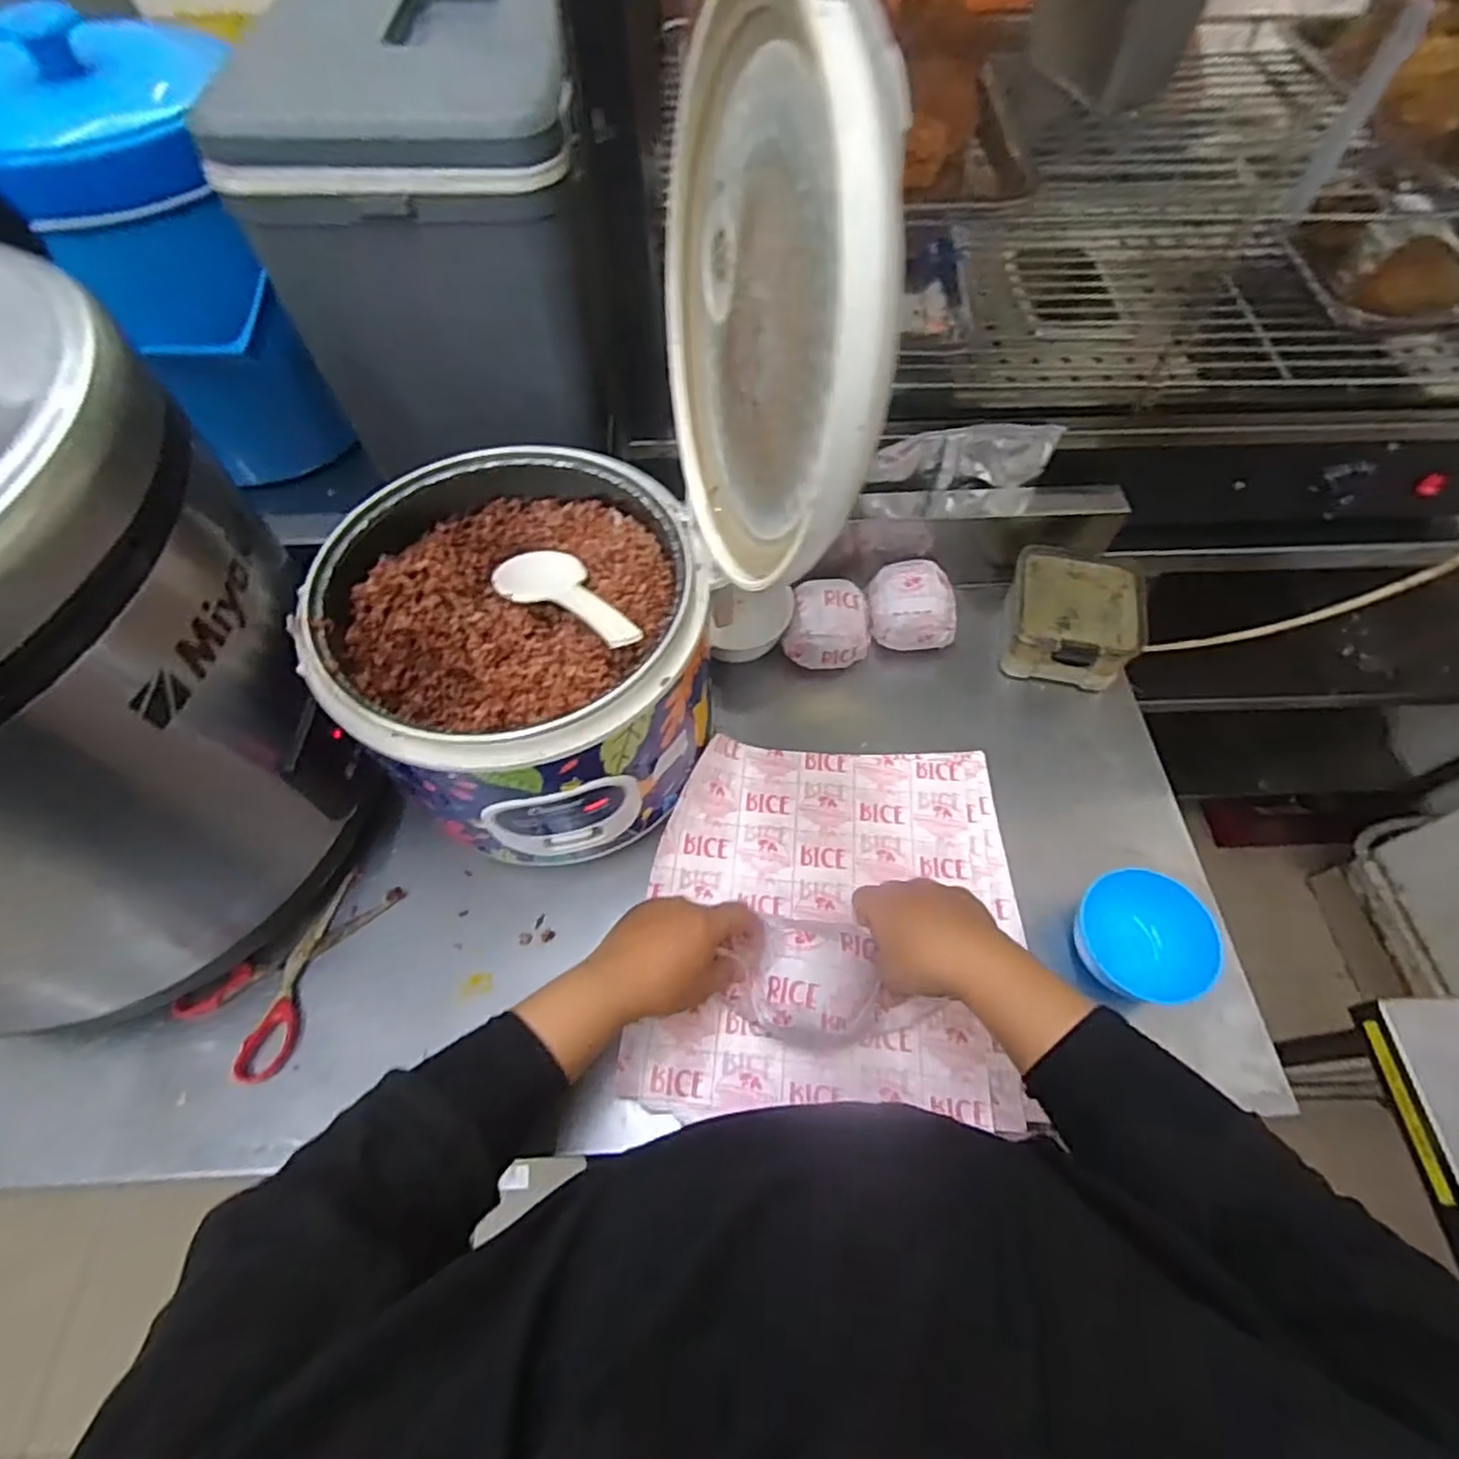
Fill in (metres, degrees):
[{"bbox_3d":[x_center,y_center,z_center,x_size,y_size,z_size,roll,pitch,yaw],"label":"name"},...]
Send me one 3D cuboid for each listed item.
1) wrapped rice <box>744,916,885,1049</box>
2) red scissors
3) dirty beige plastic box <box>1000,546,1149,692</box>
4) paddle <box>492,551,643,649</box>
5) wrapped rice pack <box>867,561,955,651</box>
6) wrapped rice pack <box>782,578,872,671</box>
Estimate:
[{"bbox_3d":[0.059,0.174,0.489,0.088,0.039,0.075,4,60,3],"label":"wrapped rice"},{"bbox_3d":[-0.313,0.172,0.522,0.084,0.019,0.150,33,66,18],"label":"red scissors"},{"bbox_3d":[0.303,-0.095,0.632,0.106,0.064,0.106,10,61,7],"label":"dirty beige plastic box"},{"bbox_3d":[-0.111,-0.092,0.484,0.061,0.015,0.183,-34,39,-17],"label":"paddle"},{"bbox_3d":[0.169,-0.110,0.656,0.073,0.060,0.074,-1,60,0],"label":"wrapped rice pack"},{"bbox_3d":[0.092,-0.092,0.650,0.073,0.054,0.074,12,61,7],"label":"wrapped rice pack"}]

